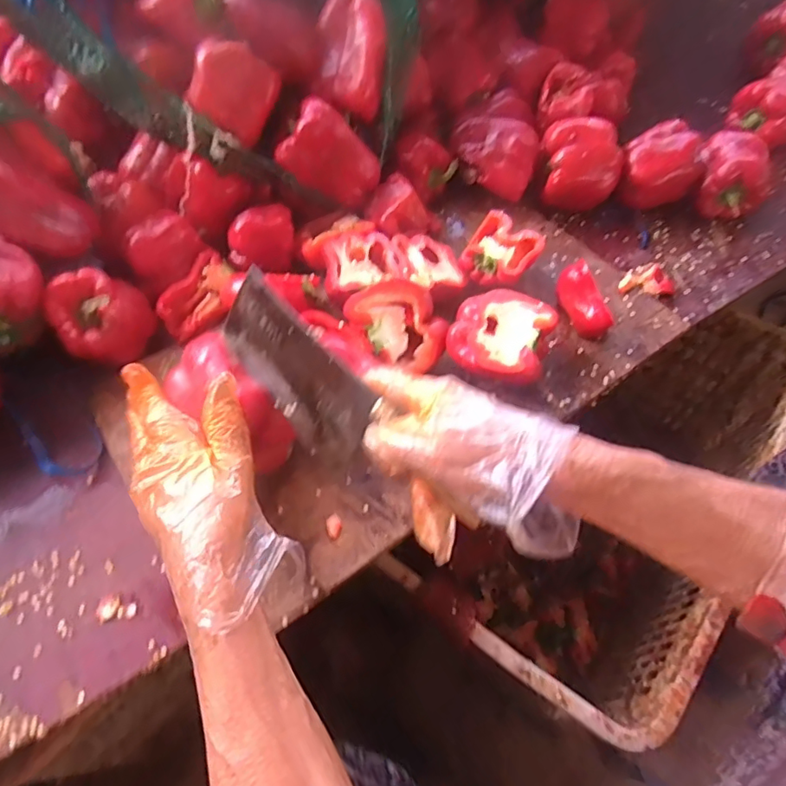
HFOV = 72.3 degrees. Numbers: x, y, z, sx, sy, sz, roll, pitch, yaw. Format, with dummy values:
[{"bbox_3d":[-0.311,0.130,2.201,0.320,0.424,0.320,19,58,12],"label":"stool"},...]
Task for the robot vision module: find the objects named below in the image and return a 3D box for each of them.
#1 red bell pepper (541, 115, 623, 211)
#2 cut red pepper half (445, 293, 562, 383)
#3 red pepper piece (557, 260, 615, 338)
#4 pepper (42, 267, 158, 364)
[{"bbox_3d":[0.221,-0.261,0.636,0.093,0.080,0.089,1,59,2],"label":"red bell pepper"},{"bbox_3d":[0.100,-0.047,0.514,0.089,0.048,0.087,-1,59,1],"label":"cut red pepper half"},{"bbox_3d":[0.189,-0.090,0.538,0.016,0.063,0.073,-18,60,-9],"label":"red pepper piece"},{"bbox_3d":[-0.269,-0.067,0.506,0.073,0.070,0.076,-25,62,-13],"label":"pepper"}]

